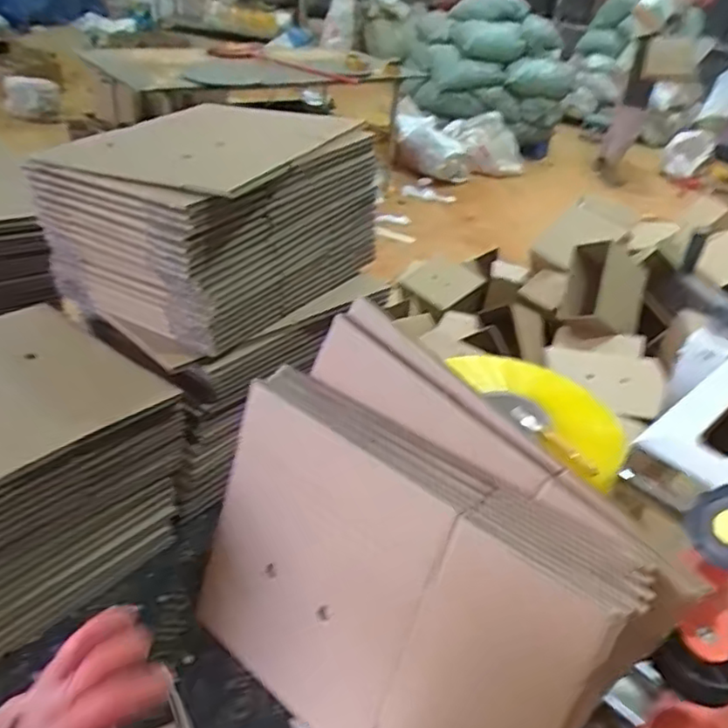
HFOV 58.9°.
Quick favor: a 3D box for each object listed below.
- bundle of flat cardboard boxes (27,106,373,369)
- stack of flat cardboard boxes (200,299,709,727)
[{"bbox_3d":[-0.222,-0.227,1.010,0.348,0.251,0.425,26,39,28],"label":"bundle of flat cardboard boxes"},{"bbox_3d":[0.021,0.210,0.621,0.420,0.368,0.098,35,24,27],"label":"stack of flat cardboard boxes"}]

